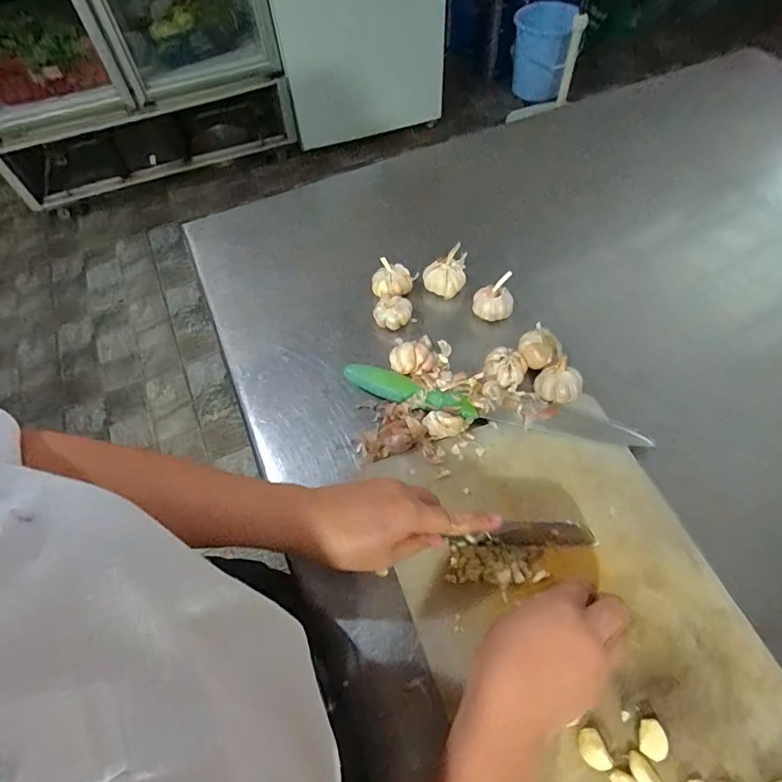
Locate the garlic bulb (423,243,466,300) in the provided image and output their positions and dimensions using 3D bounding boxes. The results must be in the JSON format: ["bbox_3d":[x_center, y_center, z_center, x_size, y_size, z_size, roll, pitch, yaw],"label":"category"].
[{"bbox_3d":[0.064,-0.139,0.558,0.048,0.057,0.046,-1,58,2],"label":"garlic bulb"}]

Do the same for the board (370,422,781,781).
[{"bbox_3d":[0.156,0.196,0.362,0.245,0.017,0.392,-18,59,-8],"label":"board"}]

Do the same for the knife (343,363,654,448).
[{"bbox_3d":[0.101,0.016,0.471,0.305,0.019,0.035,12,60,10],"label":"knife"}]

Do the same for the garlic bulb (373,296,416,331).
[{"bbox_3d":[0.004,-0.089,0.542,0.045,0.027,0.040,1,58,3],"label":"garlic bulb"}]

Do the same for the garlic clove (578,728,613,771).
[{"bbox_3d":[0.139,0.248,0.323,0.017,0.011,0.023,-16,59,-7],"label":"garlic clove"}]

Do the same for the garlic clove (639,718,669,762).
[{"bbox_3d":[0.183,0.244,0.327,0.016,0.010,0.024,24,62,16],"label":"garlic clove"}]

